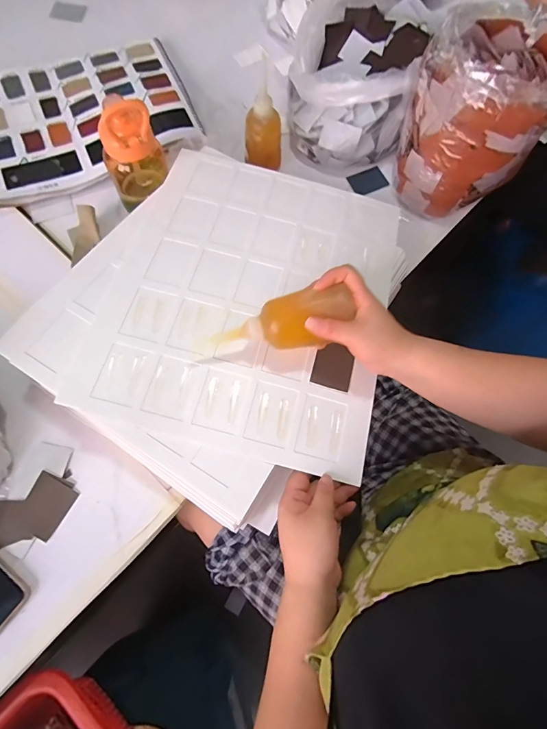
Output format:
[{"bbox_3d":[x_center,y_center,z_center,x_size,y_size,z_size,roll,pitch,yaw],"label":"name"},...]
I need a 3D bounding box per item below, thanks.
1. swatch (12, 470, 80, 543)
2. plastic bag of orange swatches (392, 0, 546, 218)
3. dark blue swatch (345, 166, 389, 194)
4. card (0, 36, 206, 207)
[{"bbox_3d":[-0.294,0.181,0.490,0.059,0.005,0.065,27,70,9],"label":"swatch"},{"bbox_3d":[0.304,-0.381,0.586,0.193,0.210,0.203,21,74,4],"label":"plastic bag of orange swatches"},{"bbox_3d":[0.171,-0.333,0.691,0.066,0.008,0.040,-25,89,-6],"label":"dark blue swatch"},{"bbox_3d":[-0.335,-0.457,0.665,0.357,0.032,0.304,-21,76,-8],"label":"card"}]

